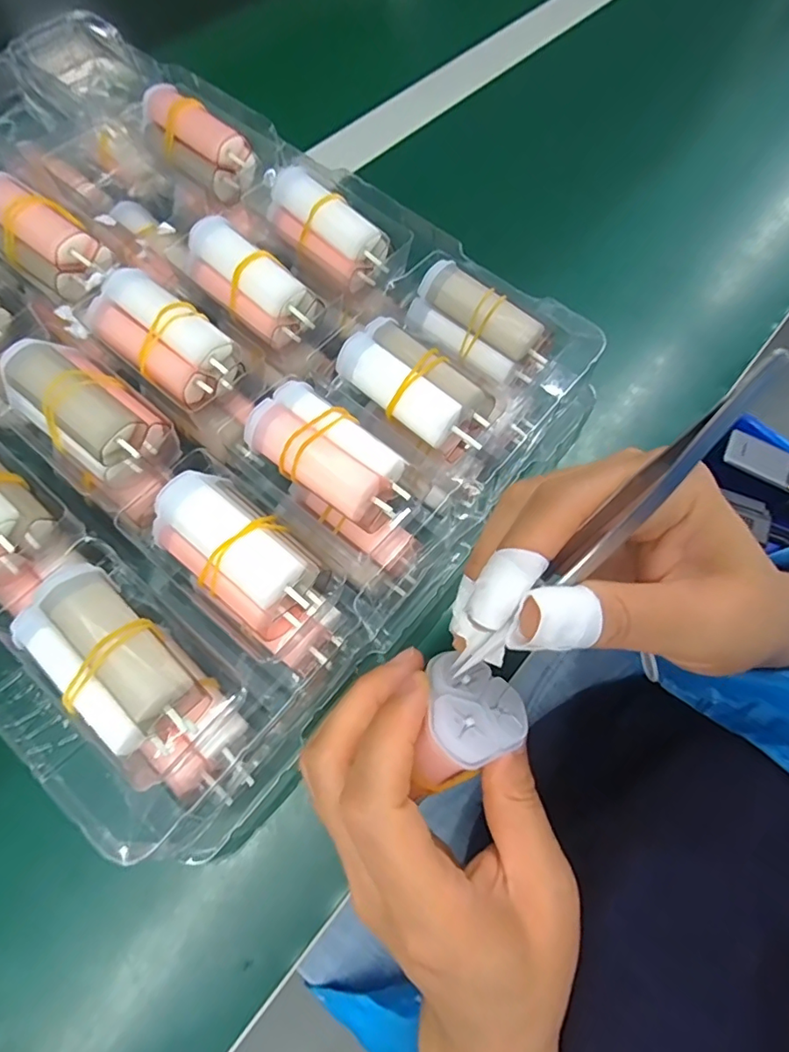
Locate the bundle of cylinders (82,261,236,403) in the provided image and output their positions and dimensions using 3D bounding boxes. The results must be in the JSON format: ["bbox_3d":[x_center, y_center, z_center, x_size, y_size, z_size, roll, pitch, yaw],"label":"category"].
[{"bbox_3d":[-0.103,-0.084,0.234,0.066,0.022,0.034,38,71,12],"label":"bundle of cylinders"}]

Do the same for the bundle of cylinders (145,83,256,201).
[{"bbox_3d":[-0.109,-0.209,0.290,0.062,0.028,0.032,35,71,11],"label":"bundle of cylinders"}]

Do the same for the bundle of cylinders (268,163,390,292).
[{"bbox_3d":[-0.035,-0.152,0.270,0.066,0.025,0.029,33,70,11],"label":"bundle of cylinders"}]

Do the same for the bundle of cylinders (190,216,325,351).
[{"bbox_3d":[-0.070,-0.118,0.254,0.065,0.024,0.032,39,71,13],"label":"bundle of cylinders"}]

